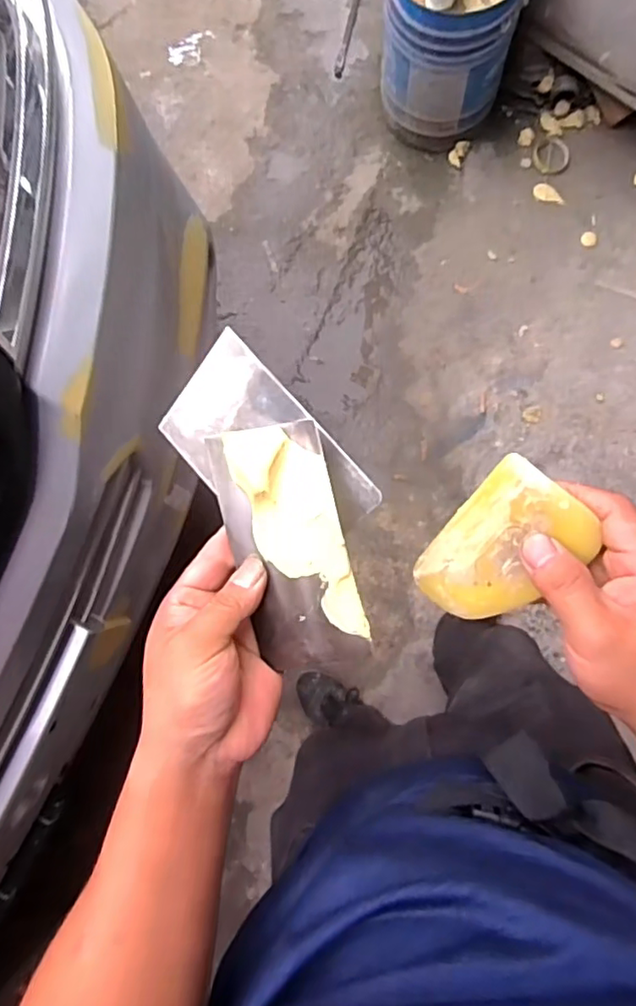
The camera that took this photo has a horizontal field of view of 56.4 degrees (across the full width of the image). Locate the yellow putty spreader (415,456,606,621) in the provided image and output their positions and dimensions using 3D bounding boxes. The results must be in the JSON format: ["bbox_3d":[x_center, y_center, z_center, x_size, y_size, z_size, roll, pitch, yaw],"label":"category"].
[{"bbox_3d":[0.098,0.027,0.322,0.062,0.004,0.096,39,121,2],"label":"yellow putty spreader"}]

